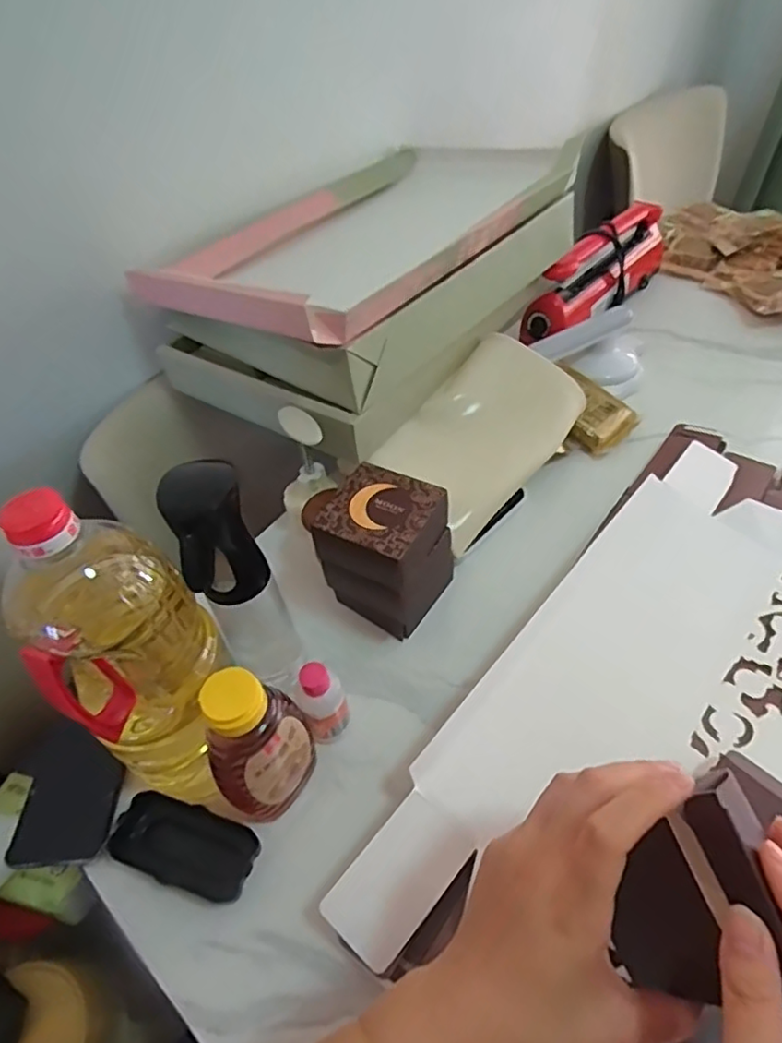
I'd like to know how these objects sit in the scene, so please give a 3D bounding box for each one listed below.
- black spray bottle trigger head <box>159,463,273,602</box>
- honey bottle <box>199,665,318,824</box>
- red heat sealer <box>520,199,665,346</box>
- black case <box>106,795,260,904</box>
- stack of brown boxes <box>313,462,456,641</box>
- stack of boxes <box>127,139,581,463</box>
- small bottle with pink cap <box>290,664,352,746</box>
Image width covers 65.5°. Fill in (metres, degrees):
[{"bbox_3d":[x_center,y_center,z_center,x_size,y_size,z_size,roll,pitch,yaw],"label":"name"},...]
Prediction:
[{"bbox_3d":[-0.120,0.014,0.424,0.050,0.102,0.054,-21,50,-12],"label":"black spray bottle trigger head"},{"bbox_3d":[-0.097,0.164,0.445,0.047,0.151,0.075,24,55,24],"label":"honey bottle"},{"bbox_3d":[0.311,-0.367,0.883,0.310,0.113,0.064,-38,55,-25],"label":"red heat sealer"},{"bbox_3d":[-0.155,0.245,0.462,0.115,0.019,0.052,13,51,16],"label":"black case"},{"bbox_3d":[-0.002,0.029,0.563,0.089,0.133,0.099,22,54,23],"label":"stack of brown boxes"},{"bbox_3d":[-0.024,-0.309,0.745,0.325,0.147,0.501,30,58,28],"label":"stack of boxes"},{"bbox_3d":[-0.056,0.151,0.498,0.035,0.089,0.031,-36,54,-24],"label":"small bottle with pink cap"}]

